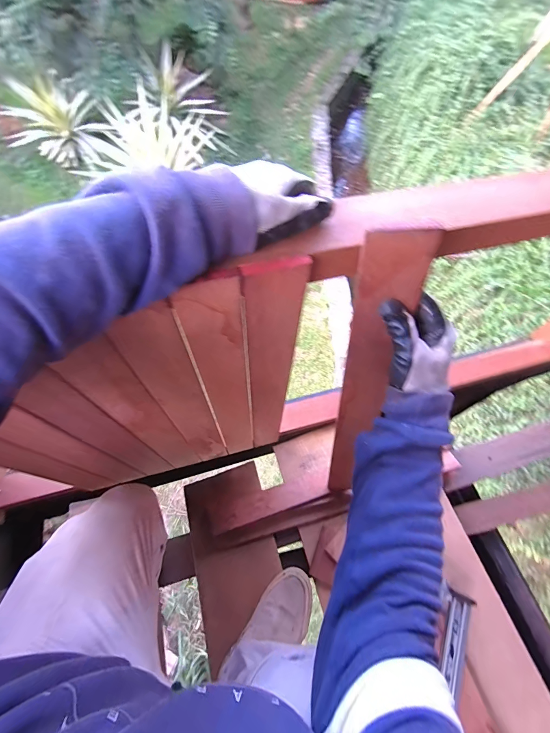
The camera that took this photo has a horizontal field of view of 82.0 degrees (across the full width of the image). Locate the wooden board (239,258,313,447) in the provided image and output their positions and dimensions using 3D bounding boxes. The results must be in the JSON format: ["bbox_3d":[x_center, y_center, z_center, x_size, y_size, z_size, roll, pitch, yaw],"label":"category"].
[{"bbox_3d":[-0.011,0.043,0.536,0.068,0.570,0.016,-12,63,-10],"label":"wooden board"}]

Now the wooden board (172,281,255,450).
[{"bbox_3d":[-0.076,0.063,0.538,0.062,0.576,0.020,-11,63,-9],"label":"wooden board"}]

